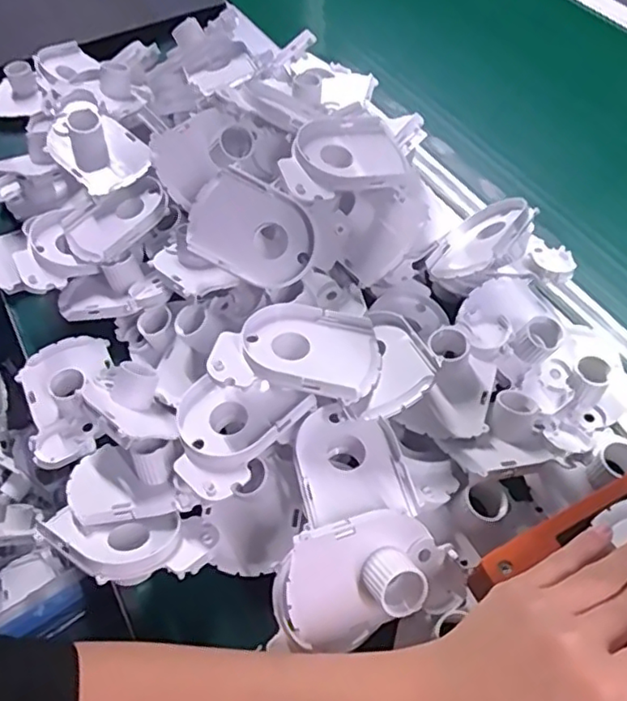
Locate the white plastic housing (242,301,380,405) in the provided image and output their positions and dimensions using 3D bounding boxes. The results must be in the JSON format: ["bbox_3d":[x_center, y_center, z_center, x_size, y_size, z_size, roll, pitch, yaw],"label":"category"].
[{"bbox_3d":[0.000,-0.004,0.376,0.084,0.016,0.067,16,57,11],"label":"white plastic housing"}]

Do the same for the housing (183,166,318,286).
[{"bbox_3d":[-0.040,-0.082,0.423,0.085,0.042,0.060,27,98,3],"label":"housing"}]

